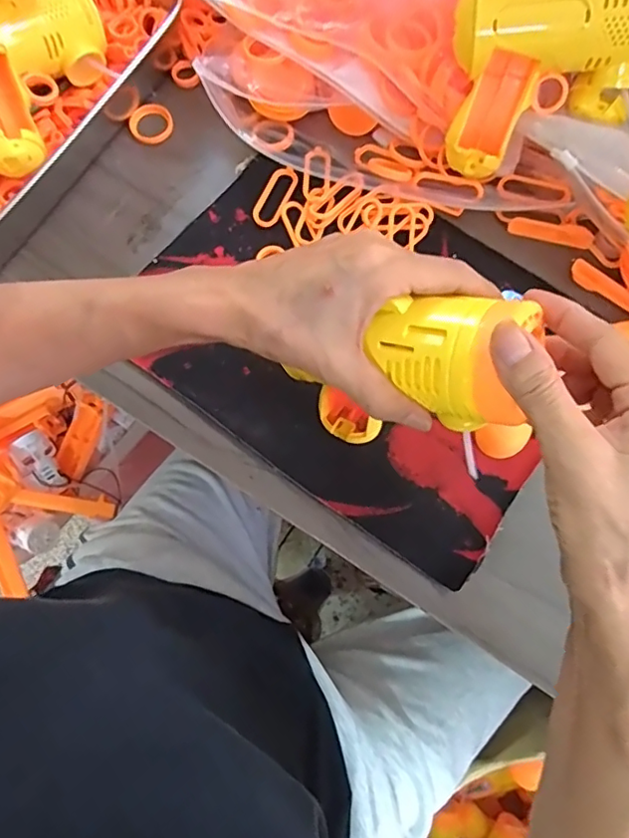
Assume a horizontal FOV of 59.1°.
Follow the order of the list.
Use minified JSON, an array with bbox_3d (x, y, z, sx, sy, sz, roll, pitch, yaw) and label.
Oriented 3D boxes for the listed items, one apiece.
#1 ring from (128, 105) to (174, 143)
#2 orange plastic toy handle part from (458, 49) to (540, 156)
[{"bbox_3d":[-0.136,-0.245,0.462,0.035,0.009,0.030,-21,76,-4],"label":"ring"},{"bbox_3d":[0.127,-0.218,0.386,0.030,0.061,0.008,25,33,8],"label":"orange plastic toy handle part"}]

